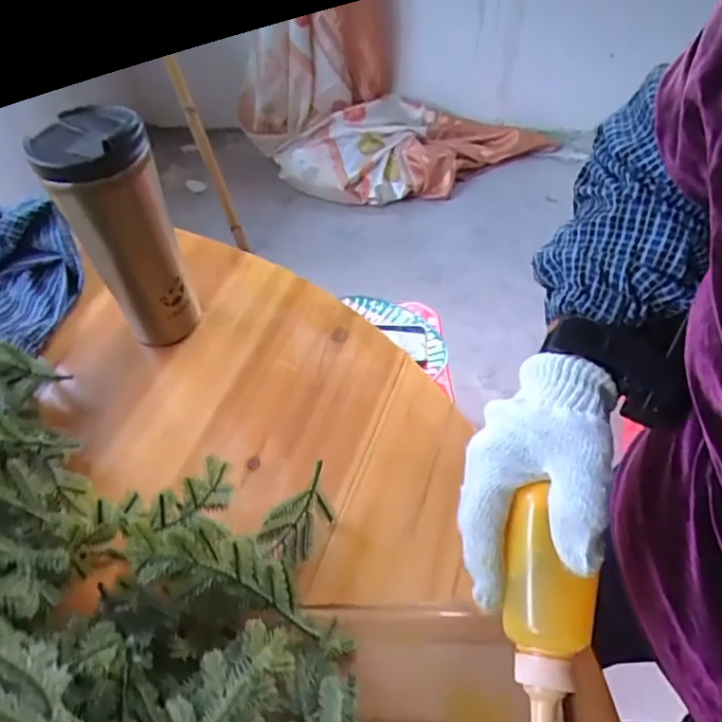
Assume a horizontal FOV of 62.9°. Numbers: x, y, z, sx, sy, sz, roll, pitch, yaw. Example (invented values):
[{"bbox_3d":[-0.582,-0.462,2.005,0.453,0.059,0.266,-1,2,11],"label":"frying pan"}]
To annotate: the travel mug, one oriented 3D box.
[{"bbox_3d":[-0.190,-0.096,0.483,0.076,0.199,0.070,-20,49,-14],"label":"travel mug"}]

